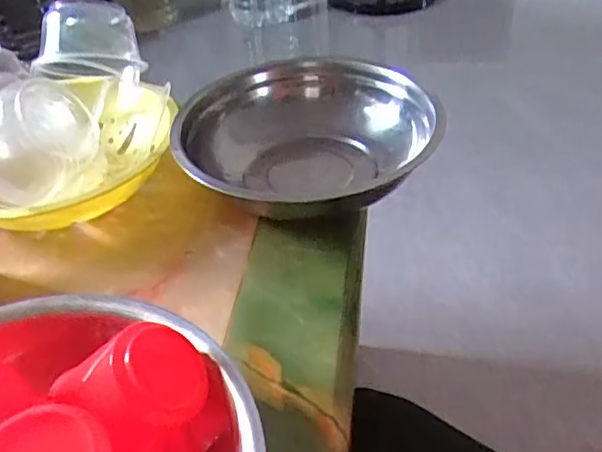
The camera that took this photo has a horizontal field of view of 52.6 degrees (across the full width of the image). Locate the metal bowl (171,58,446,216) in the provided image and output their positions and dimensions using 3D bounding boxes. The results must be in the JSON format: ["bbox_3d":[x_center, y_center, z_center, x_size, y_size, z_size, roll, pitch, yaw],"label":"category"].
[{"bbox_3d":[0.006,-0.082,0.603,0.230,0.072,0.248,28,50,33],"label":"metal bowl"}]

